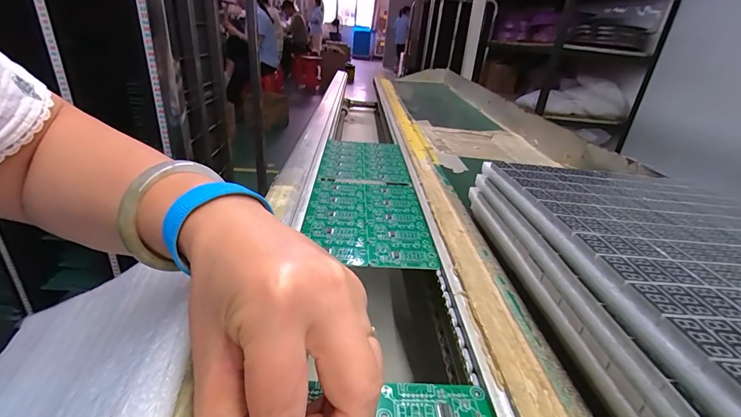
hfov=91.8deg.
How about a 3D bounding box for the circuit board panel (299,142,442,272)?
[{"bbox_3d":[-0.009,-0.034,0.475,0.122,0.007,0.369,1,26,-2],"label":"circuit board panel"}]

